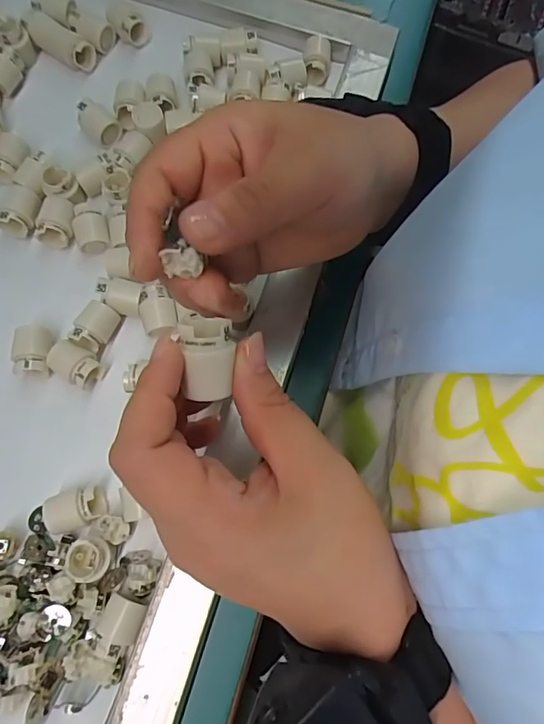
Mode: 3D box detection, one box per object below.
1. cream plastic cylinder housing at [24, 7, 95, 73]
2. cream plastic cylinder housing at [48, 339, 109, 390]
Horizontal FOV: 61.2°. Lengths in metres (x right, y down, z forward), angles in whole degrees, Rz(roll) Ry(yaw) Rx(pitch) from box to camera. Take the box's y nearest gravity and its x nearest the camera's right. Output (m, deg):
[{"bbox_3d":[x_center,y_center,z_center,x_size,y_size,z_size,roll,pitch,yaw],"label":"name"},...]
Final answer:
[{"bbox_3d":[-0.150,-0.227,0.326,0.051,0.016,0.020,34,73,8],"label":"cream plastic cylinder housing"},{"bbox_3d":[-0.113,0.002,0.266,0.030,0.018,0.021,28,73,6],"label":"cream plastic cylinder housing"}]

